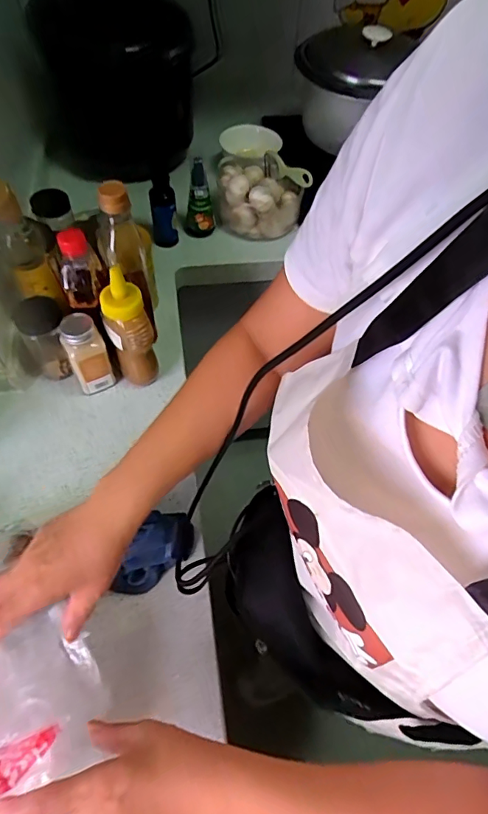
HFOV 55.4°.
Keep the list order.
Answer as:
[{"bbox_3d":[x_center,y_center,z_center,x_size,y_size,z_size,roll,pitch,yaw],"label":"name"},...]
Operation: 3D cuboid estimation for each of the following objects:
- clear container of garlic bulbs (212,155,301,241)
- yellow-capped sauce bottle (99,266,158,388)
[{"bbox_3d":[0.025,-0.406,0.880,0.159,0.091,0.167,0,57,-3],"label":"clear container of garlic bulbs"},{"bbox_3d":[-0.149,-0.096,0.612,0.055,0.186,0.053,-12,59,-11],"label":"yellow-capped sauce bottle"}]

